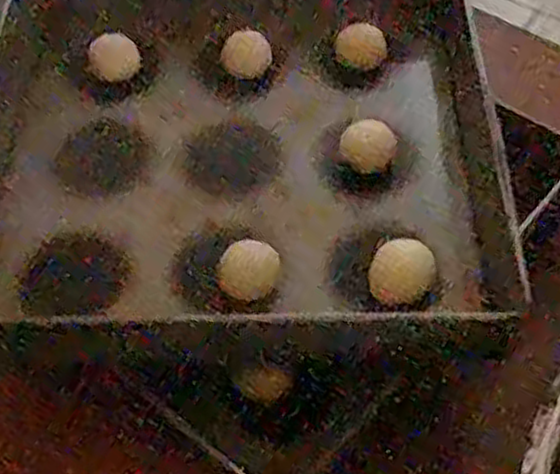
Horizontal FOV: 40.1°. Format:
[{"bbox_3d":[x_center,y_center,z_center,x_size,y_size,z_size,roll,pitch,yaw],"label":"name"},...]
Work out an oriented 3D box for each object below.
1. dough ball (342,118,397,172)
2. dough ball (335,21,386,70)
[{"bbox_3d":[0.075,-0.076,0.651,0.044,0.031,0.036,6,54,8],"label":"dough ball"},{"bbox_3d":[0.077,-0.177,0.724,0.046,0.032,0.040,6,54,8],"label":"dough ball"}]

